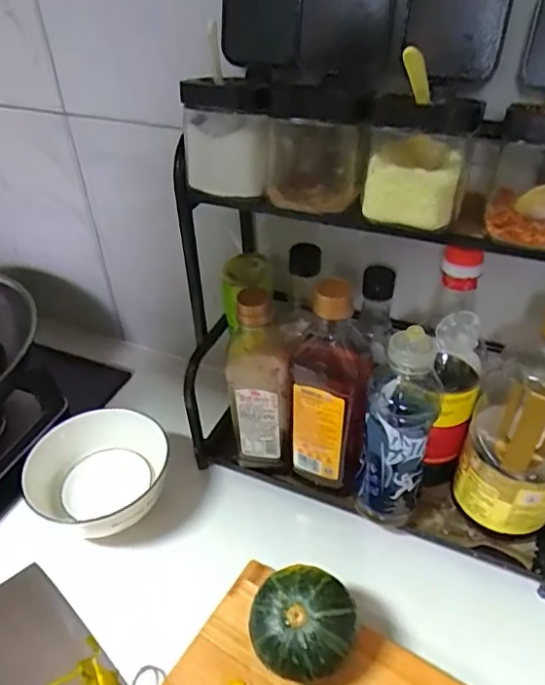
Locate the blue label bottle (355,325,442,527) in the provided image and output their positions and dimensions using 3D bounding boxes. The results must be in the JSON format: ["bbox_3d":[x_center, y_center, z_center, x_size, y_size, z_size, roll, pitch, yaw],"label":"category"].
[{"bbox_3d":[0.120,0.084,0.524,0.060,0.219,0.064,12,41,16],"label":"blue label bottle"}]

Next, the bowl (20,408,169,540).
[{"bbox_3d":[-0.191,0.154,0.609,0.152,0.071,0.144,-1,39,1],"label":"bowl"}]

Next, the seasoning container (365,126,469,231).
[{"bbox_3d":[0.105,-0.126,0.404,0.066,0.061,0.057,9,40,12],"label":"seasoning container"}]

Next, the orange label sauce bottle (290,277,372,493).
[{"bbox_3d":[0.057,0.046,0.548,0.074,0.247,0.062,3,39,5],"label":"orange label sauce bottle"}]

